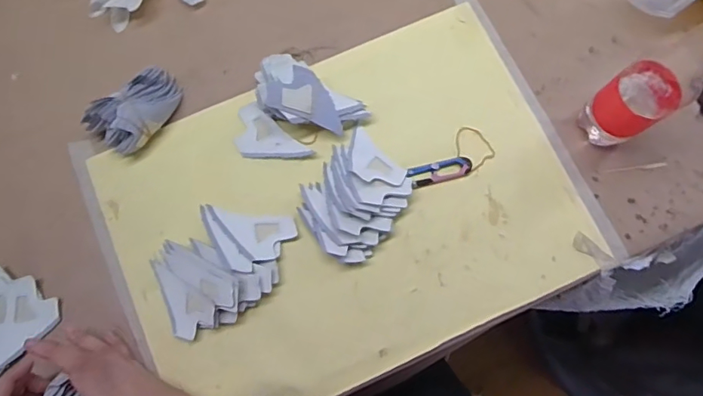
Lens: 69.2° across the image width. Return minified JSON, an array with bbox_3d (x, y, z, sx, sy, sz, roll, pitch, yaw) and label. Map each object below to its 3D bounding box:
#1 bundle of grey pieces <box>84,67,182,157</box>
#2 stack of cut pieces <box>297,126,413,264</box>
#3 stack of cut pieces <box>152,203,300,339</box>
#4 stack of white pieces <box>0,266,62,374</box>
[{"bbox_3d":[-0.217,-0.093,0.517,0.058,0.052,0.098,37,79,8],"label":"bundle of grey pieces"},{"bbox_3d":[0.004,-0.001,0.511,0.095,0.033,0.121,36,79,7],"label":"stack of cut pieces"},{"bbox_3d":[-0.127,0.063,0.493,0.102,0.040,0.144,41,80,8],"label":"stack of cut pieces"},{"bbox_3d":[-0.338,0.104,0.485,0.101,0.020,0.076,42,80,8],"label":"stack of white pieces"}]

